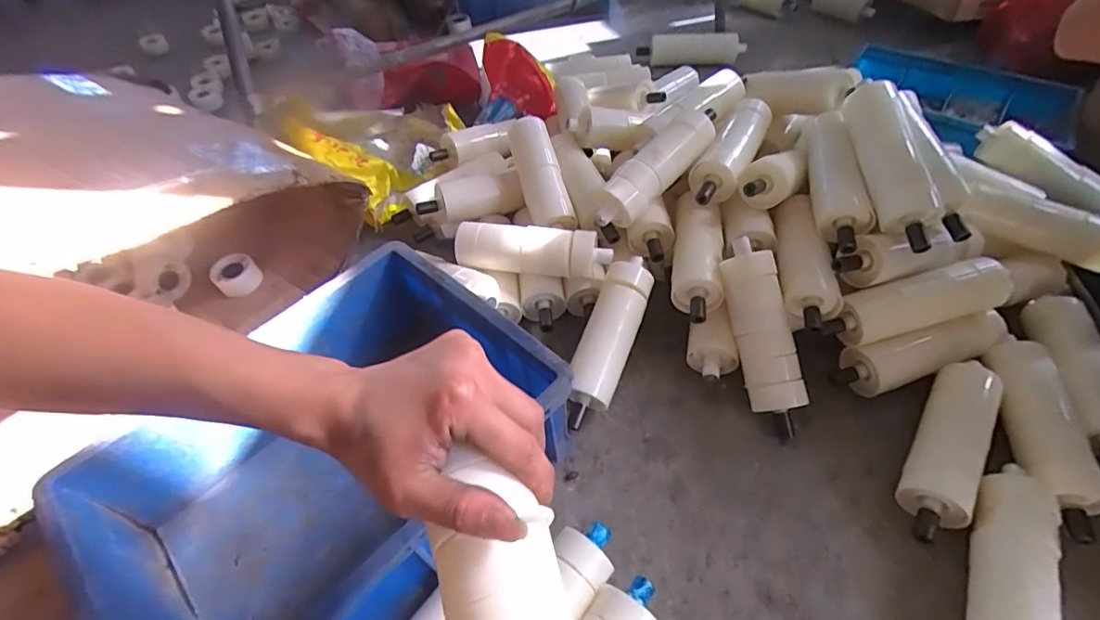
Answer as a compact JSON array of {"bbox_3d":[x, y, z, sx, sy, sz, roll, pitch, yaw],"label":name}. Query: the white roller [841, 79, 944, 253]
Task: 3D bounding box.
[{"bbox_3d":[0.392,-0.167,0.597,0.054,0.051,0.214,-10,77,-3],"label":"white roller"}]

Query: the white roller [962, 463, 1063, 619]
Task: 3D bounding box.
[{"bbox_3d":[0.408,0.241,0.462,0.060,0.049,0.221,23,57,21],"label":"white roller"}]

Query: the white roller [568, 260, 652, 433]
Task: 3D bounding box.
[{"bbox_3d":[0.070,0.037,0.627,0.059,0.048,0.225,17,69,16],"label":"white roller"}]

